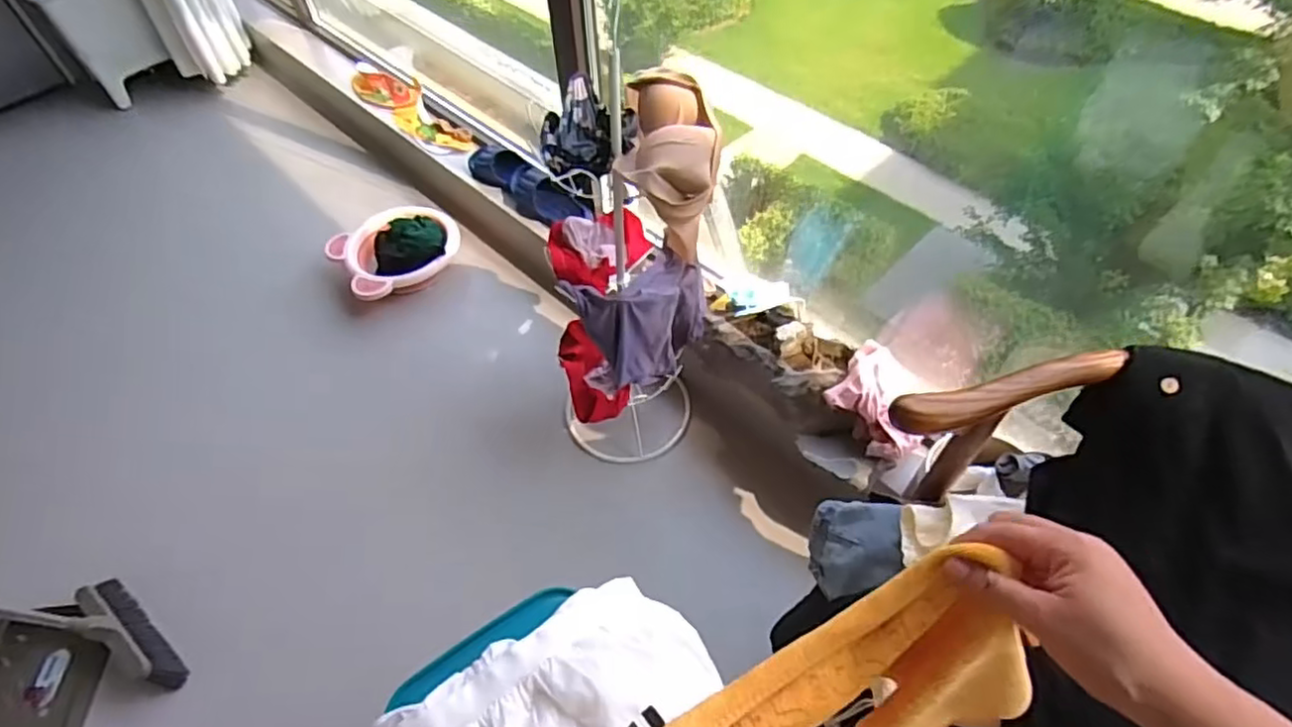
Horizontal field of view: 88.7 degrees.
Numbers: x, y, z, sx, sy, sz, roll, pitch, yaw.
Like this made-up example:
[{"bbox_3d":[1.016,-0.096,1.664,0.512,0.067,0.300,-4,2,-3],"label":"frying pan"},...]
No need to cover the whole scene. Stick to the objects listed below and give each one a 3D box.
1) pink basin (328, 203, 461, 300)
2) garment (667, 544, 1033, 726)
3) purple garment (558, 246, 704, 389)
[{"bbox_3d":[-0.671,-0.304,1.793,0.305,0.105,0.305,-1,53,1],"label":"pink basin"},{"bbox_3d":[0.085,0.311,0.439,0.392,0.261,0.056,-32,31,-9],"label":"garment"},{"bbox_3d":[-0.009,-0.086,1.208,0.225,0.198,0.149,-25,56,-16],"label":"purple garment"}]

